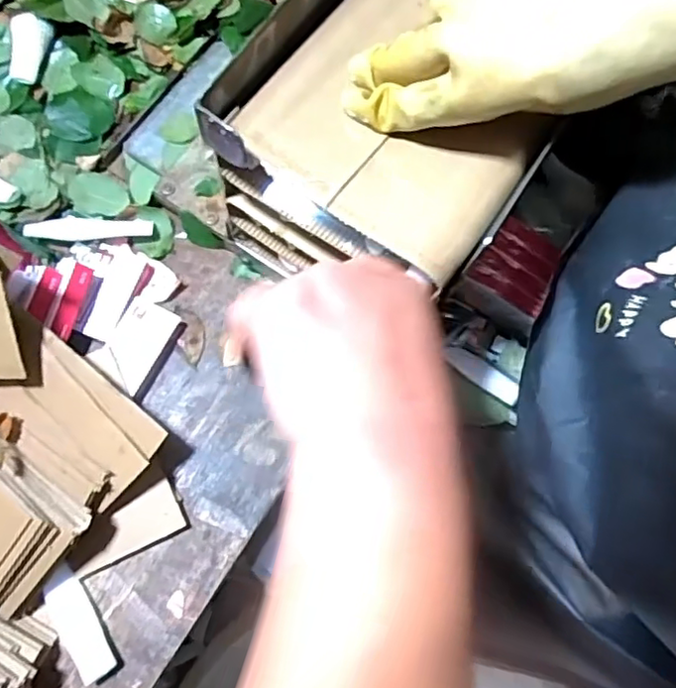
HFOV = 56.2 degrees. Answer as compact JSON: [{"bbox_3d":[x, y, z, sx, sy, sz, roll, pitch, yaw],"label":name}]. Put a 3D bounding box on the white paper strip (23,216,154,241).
[{"bbox_3d":[-0.187,-0.088,0.480,0.089,0.007,0.017,-4,73,-15],"label":"white paper strip"}]

